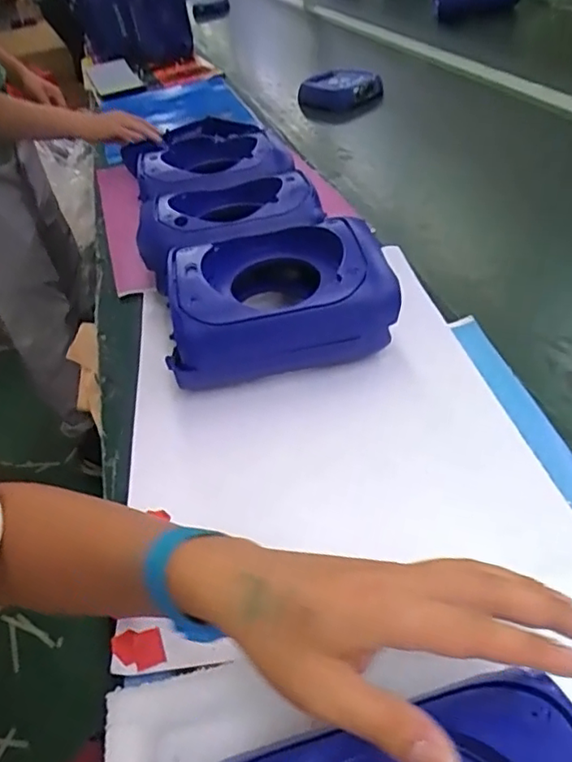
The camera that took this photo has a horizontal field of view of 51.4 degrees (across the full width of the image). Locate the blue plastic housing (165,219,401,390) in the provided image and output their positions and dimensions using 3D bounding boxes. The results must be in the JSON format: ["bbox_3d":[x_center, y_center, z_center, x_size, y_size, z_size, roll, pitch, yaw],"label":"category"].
[{"bbox_3d":[-0.012,-0.079,0.640,0.229,0.108,0.180,-15,40,-4],"label":"blue plastic housing"}]

